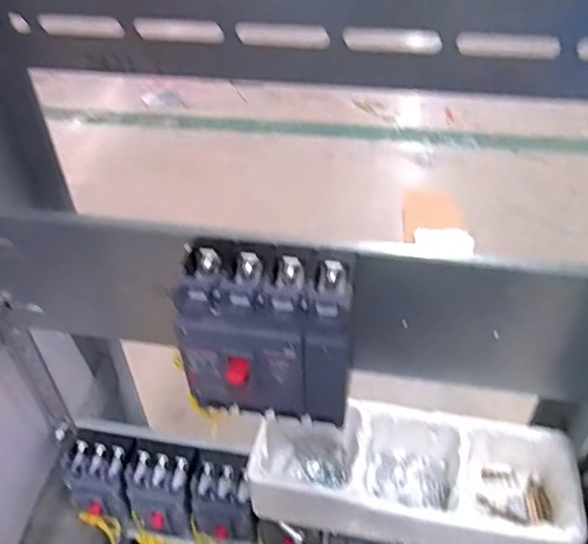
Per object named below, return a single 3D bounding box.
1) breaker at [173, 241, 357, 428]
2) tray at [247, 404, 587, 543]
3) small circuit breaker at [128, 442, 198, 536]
[{"bbox_3d":[-0.019,0.056,0.519,0.149,0.133,0.091,8,44,9],"label":"breaker"},{"bbox_3d":[0.130,0.228,0.669,0.335,0.084,0.126,8,44,9],"label":"tray"},{"bbox_3d":[-0.163,0.272,0.759,0.083,0.087,0.083,12,45,13],"label":"small circuit breaker"}]

